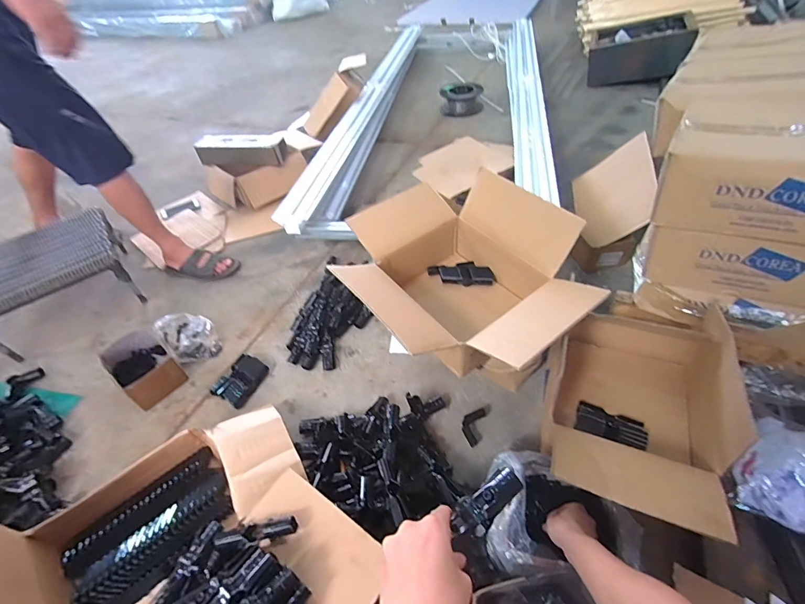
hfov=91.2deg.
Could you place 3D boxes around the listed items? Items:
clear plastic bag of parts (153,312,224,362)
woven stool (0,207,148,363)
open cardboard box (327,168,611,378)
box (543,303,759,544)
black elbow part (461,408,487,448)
[{"bbox_3d":[-0.644,0.094,1.181,0.138,0.064,0.229,-36,52,-26],"label":"clear plastic bag of parts"},{"bbox_3d":[-1.157,-0.091,1.317,0.421,0.215,0.450,-30,50,-22],"label":"woven stool"},{"bbox_3d":[0.127,-0.034,0.900,0.455,0.261,0.512,-28,49,-20],"label":"open cardboard box"},{"bbox_3d":[0.461,0.192,0.788,0.295,0.200,0.462,14,49,20],"label":"box"},{"bbox_3d":[0.162,0.285,0.914,0.044,0.026,0.088,14,49,20],"label":"black elbow part"}]

